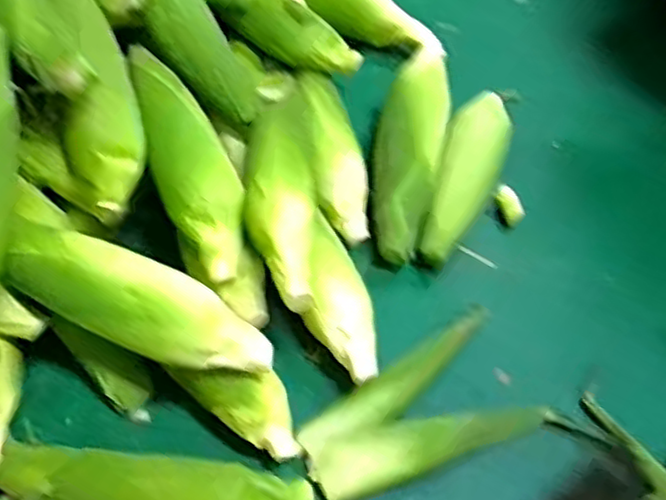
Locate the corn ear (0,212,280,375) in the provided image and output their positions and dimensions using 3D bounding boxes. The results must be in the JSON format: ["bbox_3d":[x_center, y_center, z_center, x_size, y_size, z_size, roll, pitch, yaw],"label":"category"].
[{"bbox_3d":[-0.152,0.043,0.540,0.210,0.059,0.069,23,58,12],"label":"corn ear"}]

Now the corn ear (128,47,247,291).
[{"bbox_3d":[-0.130,-0.085,0.617,0.064,0.055,0.231,-15,58,-13],"label":"corn ear"}]

